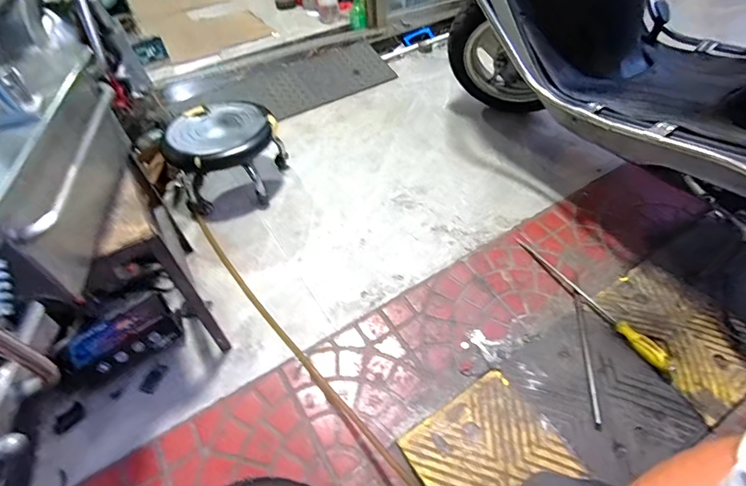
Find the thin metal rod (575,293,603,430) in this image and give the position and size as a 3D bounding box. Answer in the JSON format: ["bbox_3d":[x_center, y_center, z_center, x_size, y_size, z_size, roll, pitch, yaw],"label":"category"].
[{"bbox_3d":[0.438,0.226,0.807,0.015,0.015,0.289,7,51,10],"label":"thin metal rod"}]

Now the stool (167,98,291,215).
[{"bbox_3d":[-0.416,-0.262,1.174,0.290,0.202,0.274,-2,50,2],"label":"stool"}]

